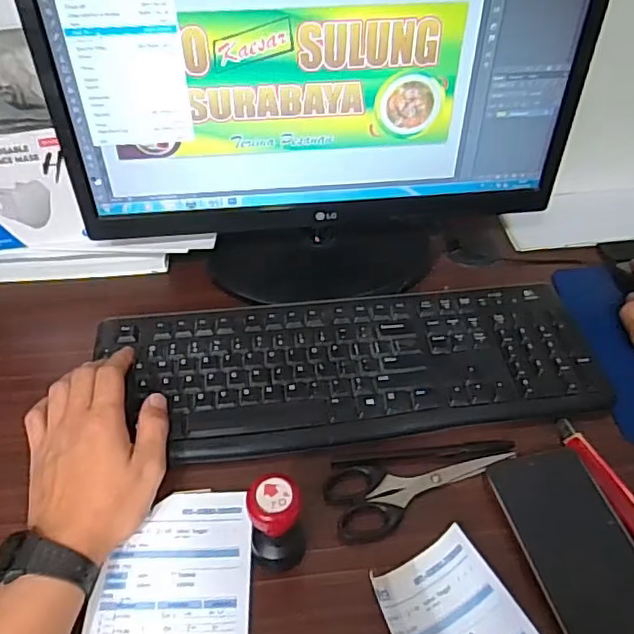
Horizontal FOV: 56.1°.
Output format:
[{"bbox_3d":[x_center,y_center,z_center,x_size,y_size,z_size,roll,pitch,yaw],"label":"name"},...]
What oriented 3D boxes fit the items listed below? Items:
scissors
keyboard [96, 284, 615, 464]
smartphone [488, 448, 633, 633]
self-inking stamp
[{"bbox_3d":[0.083,0.136,0.452,0.150,0.010,0.059,-4,50,-5],"label":"scissors"},{"bbox_3d":[0.030,0.040,0.524,0.421,0.015,0.156,-3,50,-4],"label":"keyboard"},{"bbox_3d":[0.187,0.166,0.417,0.077,0.007,0.161,-10,50,-10],"label":"smartphone"},{"bbox_3d":[-0.026,0.138,0.397,0.035,0.072,0.037,1,46,-1],"label":"self-inking stamp"}]

